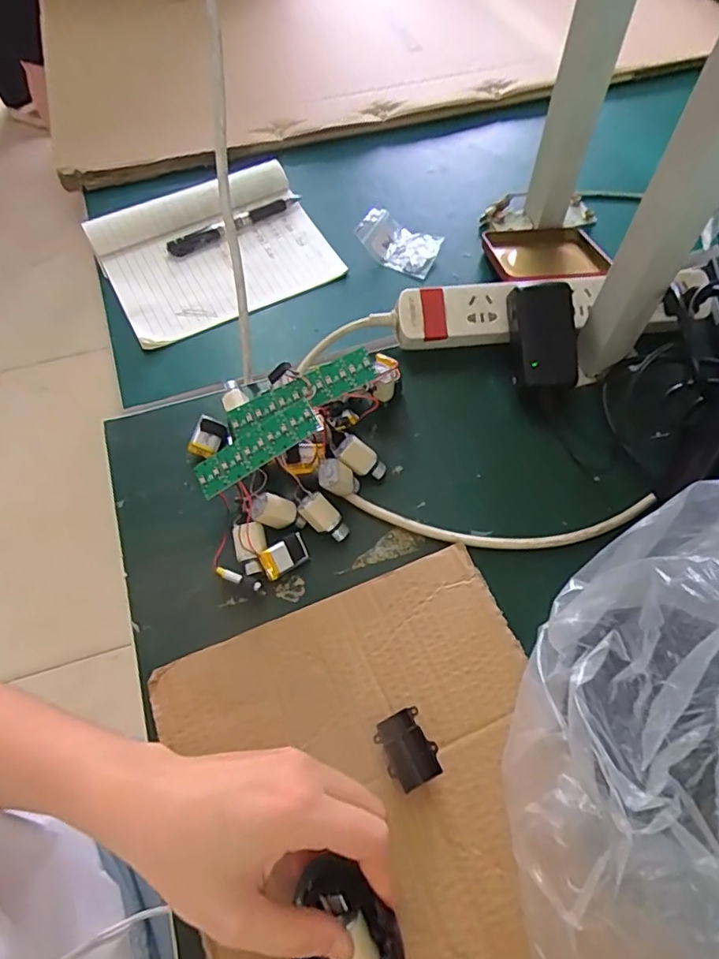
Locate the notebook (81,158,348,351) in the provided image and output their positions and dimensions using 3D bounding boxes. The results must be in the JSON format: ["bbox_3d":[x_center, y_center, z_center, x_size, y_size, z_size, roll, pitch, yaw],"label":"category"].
[{"bbox_3d":[-0.133,-0.216,0.519,0.196,0.034,0.150,-27,63,-13],"label":"notebook"}]

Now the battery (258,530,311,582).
[{"bbox_3d":[-0.049,0.052,0.370,0.033,0.008,0.021,-29,96,-24],"label":"battery"}]

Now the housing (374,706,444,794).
[{"bbox_3d":[0.027,0.151,0.313,0.027,0.012,0.037,-23,63,-12],"label":"housing"}]

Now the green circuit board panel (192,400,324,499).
[{"bbox_3d":[-0.069,-0.021,0.370,0.089,0.006,0.026,-34,73,4],"label":"green circuit board panel"}]

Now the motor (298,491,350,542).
[{"bbox_3d":[-0.025,0.026,0.384,0.039,0.015,0.019,46,78,-18],"label":"motor"}]

